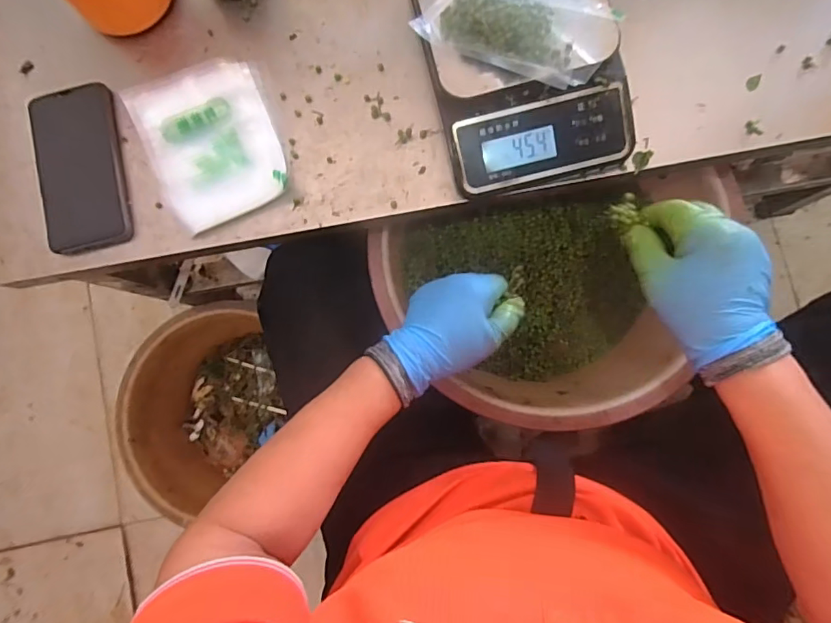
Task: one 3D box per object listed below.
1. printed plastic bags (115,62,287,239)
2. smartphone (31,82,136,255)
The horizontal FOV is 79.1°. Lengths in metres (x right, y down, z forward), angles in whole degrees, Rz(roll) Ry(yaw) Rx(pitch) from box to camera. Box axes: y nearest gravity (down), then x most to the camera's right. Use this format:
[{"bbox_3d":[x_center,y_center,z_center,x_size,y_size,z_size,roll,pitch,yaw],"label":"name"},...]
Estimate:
[{"bbox_3d":[-0.183,-0.153,0.455,0.116,0.013,0.152,-22,81,2],"label":"printed plastic bags"},{"bbox_3d":[-0.306,-0.131,0.461,0.076,0.010,0.152,-13,81,3],"label":"smartphone"}]

